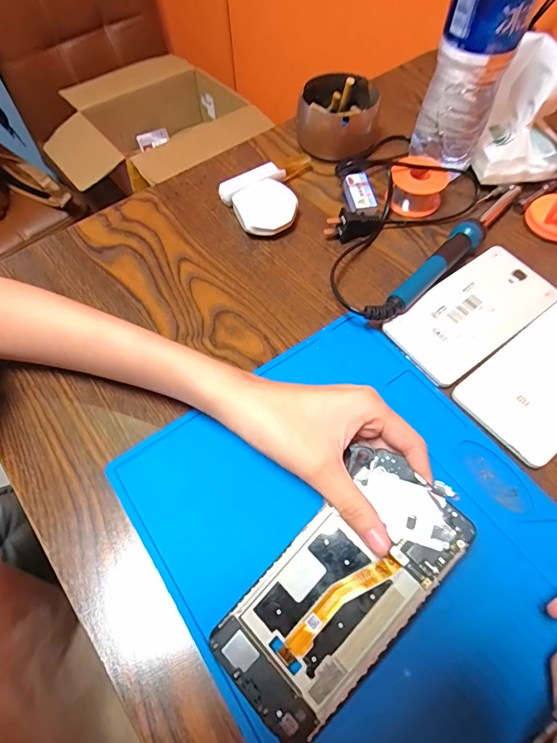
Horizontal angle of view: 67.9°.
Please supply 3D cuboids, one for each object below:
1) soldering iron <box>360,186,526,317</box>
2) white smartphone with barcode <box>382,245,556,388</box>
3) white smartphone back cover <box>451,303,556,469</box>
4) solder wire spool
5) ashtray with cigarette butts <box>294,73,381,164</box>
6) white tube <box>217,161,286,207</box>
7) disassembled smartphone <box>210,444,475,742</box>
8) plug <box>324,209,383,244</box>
[{"bbox_3d":[0.154,-0.106,0.365,0.229,0.029,0.021,-41,67,-19],"label":"soldering iron"},{"bbox_3d":[0.160,-0.049,0.341,0.141,0.014,0.070,-34,65,-17],"label":"white smartphone with barcode"},{"bbox_3d":[0.209,0.001,0.314,0.149,0.010,0.075,-34,65,-17],"label":"white smartphone back cover"},{"bbox_3d":[0.136,-0.182,0.405,0.051,0.031,0.055,0,61,1],"label":"solder wire spool"},{"bbox_3d":[0.064,-0.273,0.446,0.085,0.052,0.080,4,61,3],"label":"ashtray with cigarette butts"},{"bbox_3d":[-0.027,-0.188,0.419,0.072,0.022,0.022,-31,65,-15],"label":"white tube"},{"bbox_3d":[0.035,0.118,0.230,0.075,0.007,0.149,41,83,21],"label":"disassembled smartphone"},{"bbox_3d":[0.072,-0.136,0.385,0.054,0.026,0.016,-14,61,-7],"label":"plug"}]

